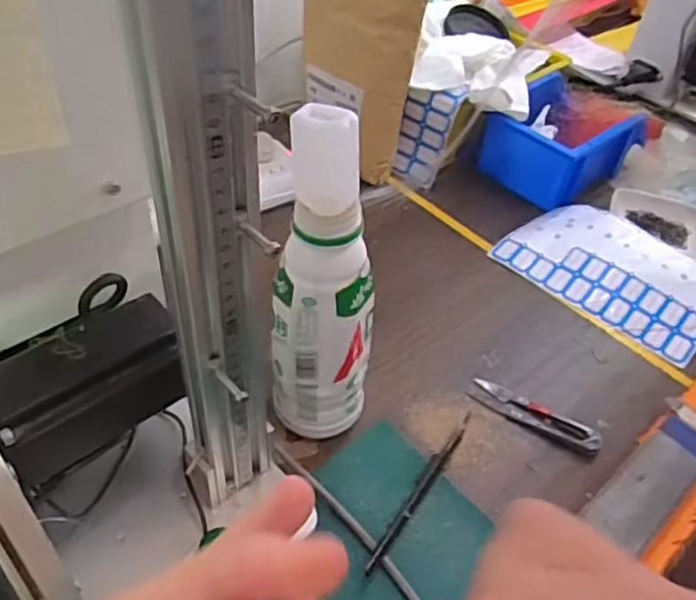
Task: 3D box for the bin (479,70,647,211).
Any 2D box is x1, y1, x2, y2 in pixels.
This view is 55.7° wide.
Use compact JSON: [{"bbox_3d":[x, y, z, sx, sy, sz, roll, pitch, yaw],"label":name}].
[{"bbox_3d":[0.236,-0.176,0.730,0.133,0.072,0.155,37,53,26],"label":"bin"}]

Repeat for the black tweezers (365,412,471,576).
[{"bbox_3d":[0.052,0.130,0.457,0.010,0.015,0.144,29,50,19],"label":"black tweezers"}]

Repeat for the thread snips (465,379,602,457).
[{"bbox_3d":[0.146,0.089,0.513,0.103,0.010,0.026,26,49,17],"label":"thread snips"}]

